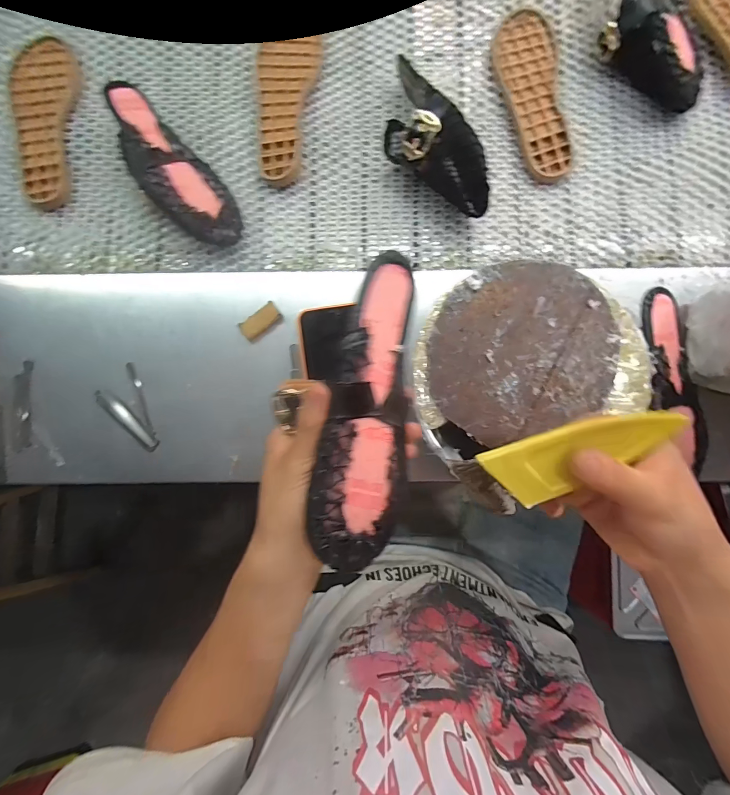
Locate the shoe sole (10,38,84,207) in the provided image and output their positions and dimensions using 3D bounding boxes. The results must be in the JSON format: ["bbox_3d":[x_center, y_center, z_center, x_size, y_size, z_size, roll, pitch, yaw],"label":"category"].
[{"bbox_3d":[-0.408,-0.349,0.472,0.077,0.018,0.221,1,83,2],"label":"shoe sole"}]

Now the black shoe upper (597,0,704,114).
[{"bbox_3d":[0.328,-0.442,0.446,0.083,0.058,0.208,-22,83,-1],"label":"black shoe upper"}]

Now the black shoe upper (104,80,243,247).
[{"bbox_3d":[-0.232,-0.268,0.447,0.078,0.061,0.208,-45,87,-1],"label":"black shoe upper"}]

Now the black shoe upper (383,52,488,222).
[{"bbox_3d":[0.067,-0.297,0.440,0.077,0.079,0.214,-29,86,0],"label":"black shoe upper"}]

